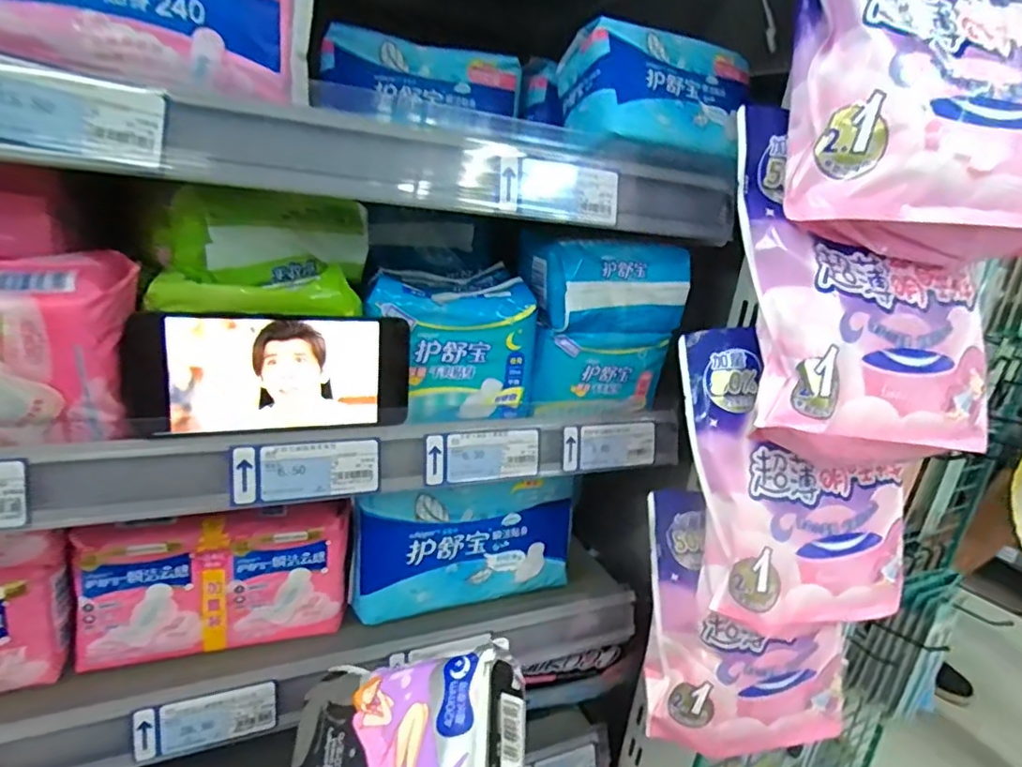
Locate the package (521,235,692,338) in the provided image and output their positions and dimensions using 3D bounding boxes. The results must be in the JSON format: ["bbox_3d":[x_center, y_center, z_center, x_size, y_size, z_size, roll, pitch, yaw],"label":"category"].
[{"bbox_3d":[0.068,-0.085,0.480,0.143,0.068,0.081,1,20,-19],"label":"package"}]

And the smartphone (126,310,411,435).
[{"bbox_3d":[-0.150,-0.006,0.374,0.166,0.072,0.015,-2,11,-26],"label":"smartphone"}]

